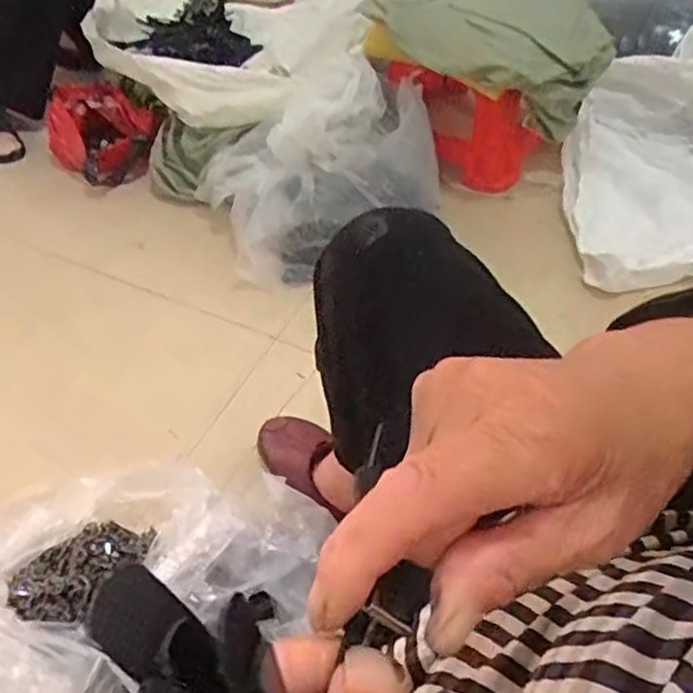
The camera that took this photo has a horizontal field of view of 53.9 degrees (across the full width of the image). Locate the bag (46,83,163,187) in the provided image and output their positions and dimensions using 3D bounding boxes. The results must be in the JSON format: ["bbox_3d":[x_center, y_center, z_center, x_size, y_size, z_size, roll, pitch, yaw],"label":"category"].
[{"bbox_3d":[-0.481,-0.430,1.366,0.212,0.119,0.211,-21,52,-16],"label":"bag"}]

